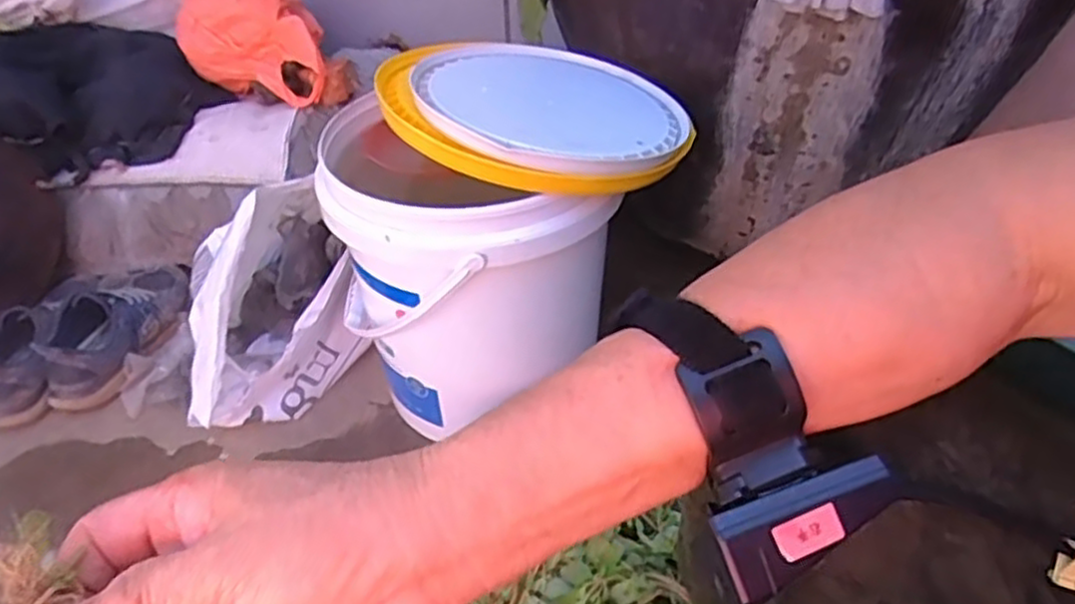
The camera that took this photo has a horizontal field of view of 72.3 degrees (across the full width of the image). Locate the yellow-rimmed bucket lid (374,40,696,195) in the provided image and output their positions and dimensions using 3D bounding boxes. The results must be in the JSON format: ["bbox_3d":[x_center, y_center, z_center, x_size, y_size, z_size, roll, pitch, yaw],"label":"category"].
[{"bbox_3d":[0.006,-0.185,0.701,0.270,0.037,0.274,8,38,-6],"label":"yellow-rimmed bucket lid"}]

